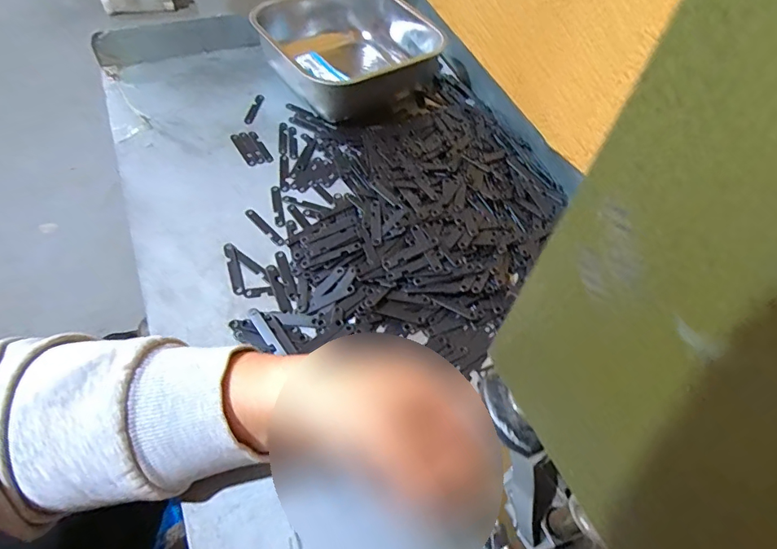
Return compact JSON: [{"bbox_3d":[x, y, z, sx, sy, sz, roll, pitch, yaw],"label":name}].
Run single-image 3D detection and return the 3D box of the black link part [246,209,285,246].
[{"bbox_3d":[-0.110,-0.043,0.434,0.008,0.004,0.056,-36,63,-24],"label":"black link part"}]

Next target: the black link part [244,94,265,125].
[{"bbox_3d":[-0.151,-0.188,0.550,0.010,0.004,0.053,9,55,4],"label":"black link part"}]

